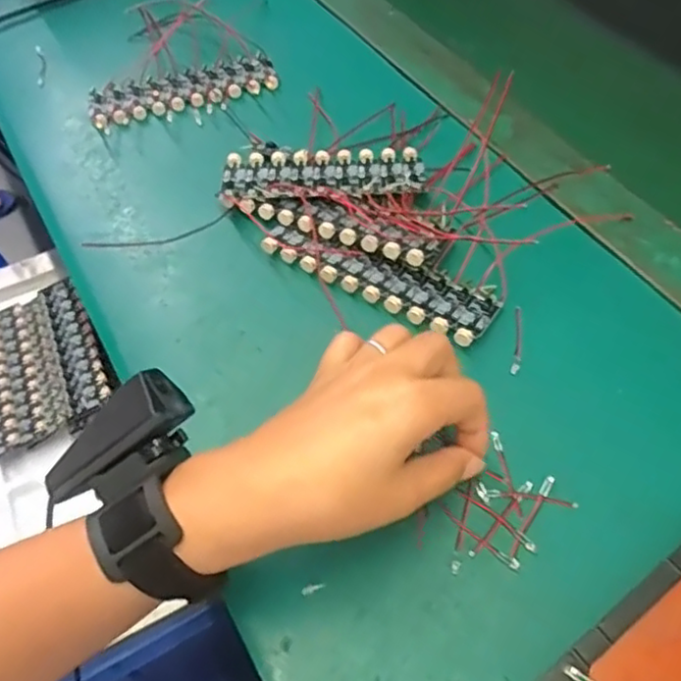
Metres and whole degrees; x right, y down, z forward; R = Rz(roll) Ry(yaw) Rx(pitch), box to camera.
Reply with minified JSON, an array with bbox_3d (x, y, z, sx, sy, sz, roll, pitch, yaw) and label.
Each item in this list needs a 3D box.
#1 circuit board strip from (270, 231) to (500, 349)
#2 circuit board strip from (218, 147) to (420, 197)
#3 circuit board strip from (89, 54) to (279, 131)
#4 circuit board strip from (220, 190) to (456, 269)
[{"bbox_3d":[0.023,-0.042,0.419,0.152,0.009,0.043,27,59,20],"label":"circuit board strip"},{"bbox_3d":[-0.011,-0.119,0.464,0.137,0.007,0.047,1,54,3],"label":"circuit board strip"},{"bbox_3d":[-0.130,-0.209,0.548,0.151,0.010,0.048,-15,54,-9],"label":"circuit board strip"},{"bbox_3d":[-0.004,-0.079,0.438,0.154,0.009,0.031,21,57,17],"label":"circuit board strip"}]

